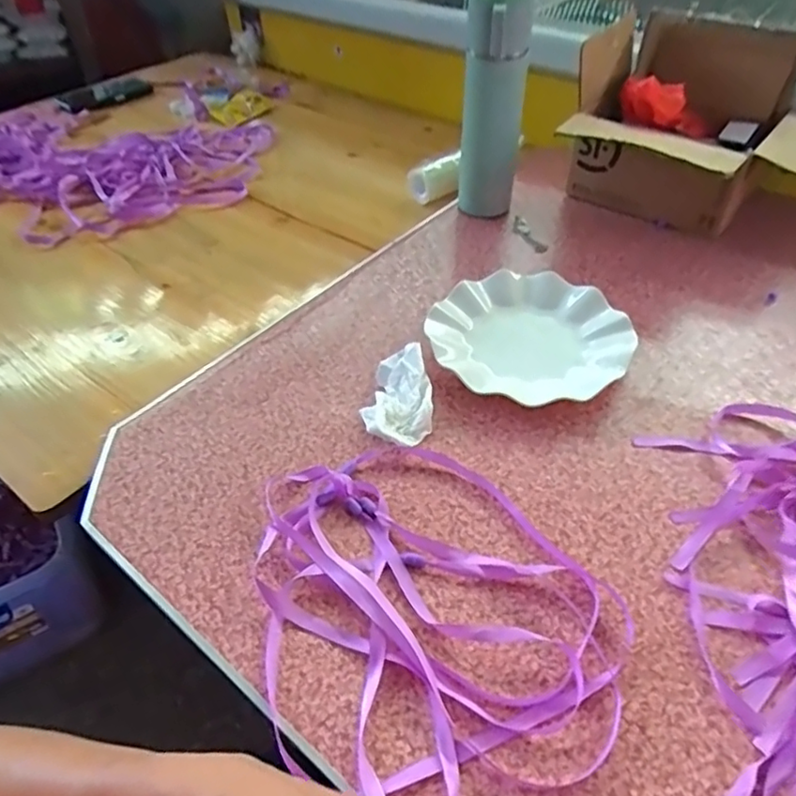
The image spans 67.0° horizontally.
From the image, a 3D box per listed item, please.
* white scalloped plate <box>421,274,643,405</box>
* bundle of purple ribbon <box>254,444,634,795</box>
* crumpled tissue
[{"bbox_3d":[0.125,-0.061,0.588,0.182,0.028,0.182,-1,46,1],"label":"white scalloped plate"},{"bbox_3d":[0.022,0.128,0.410,0.226,0.015,0.255,-13,47,-10],"label":"bundle of purple ribbon"},{"bbox_3d":[0.000,-0.004,0.530,0.058,0.029,0.093,-1,46,2],"label":"crumpled tissue"}]

